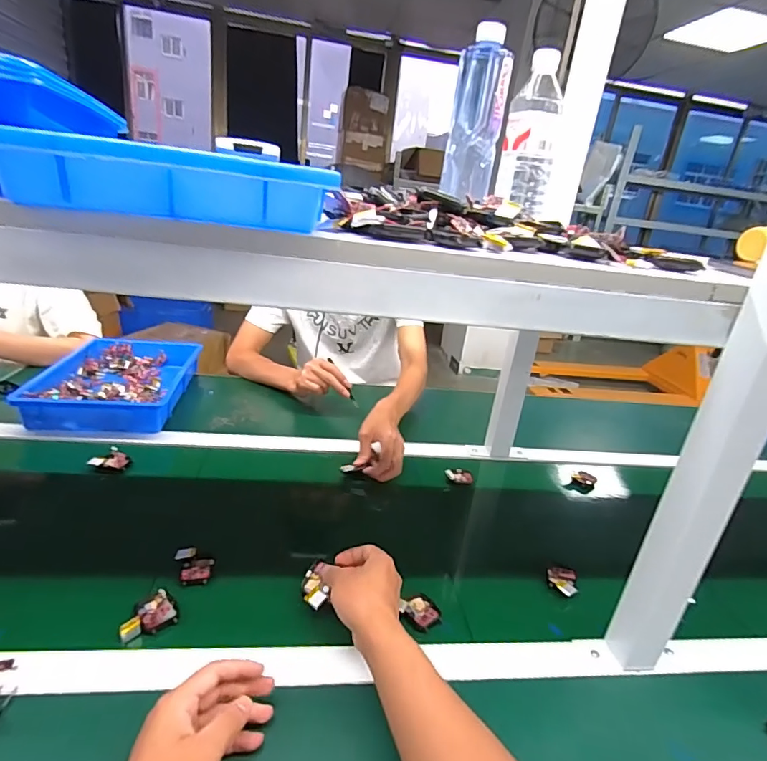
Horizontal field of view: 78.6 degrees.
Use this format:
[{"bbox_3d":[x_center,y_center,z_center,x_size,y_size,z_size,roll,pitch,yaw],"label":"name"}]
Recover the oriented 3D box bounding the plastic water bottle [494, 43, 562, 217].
[{"bbox_3d":[0.198,-0.325,0.623,0.073,0.186,0.056,13,23,11],"label":"plastic water bottle"}]

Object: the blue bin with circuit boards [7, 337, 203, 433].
[{"bbox_3d":[-0.530,-0.004,0.967,0.235,0.060,0.361,4,23,-8],"label":"blue bin with circuit boards"}]

